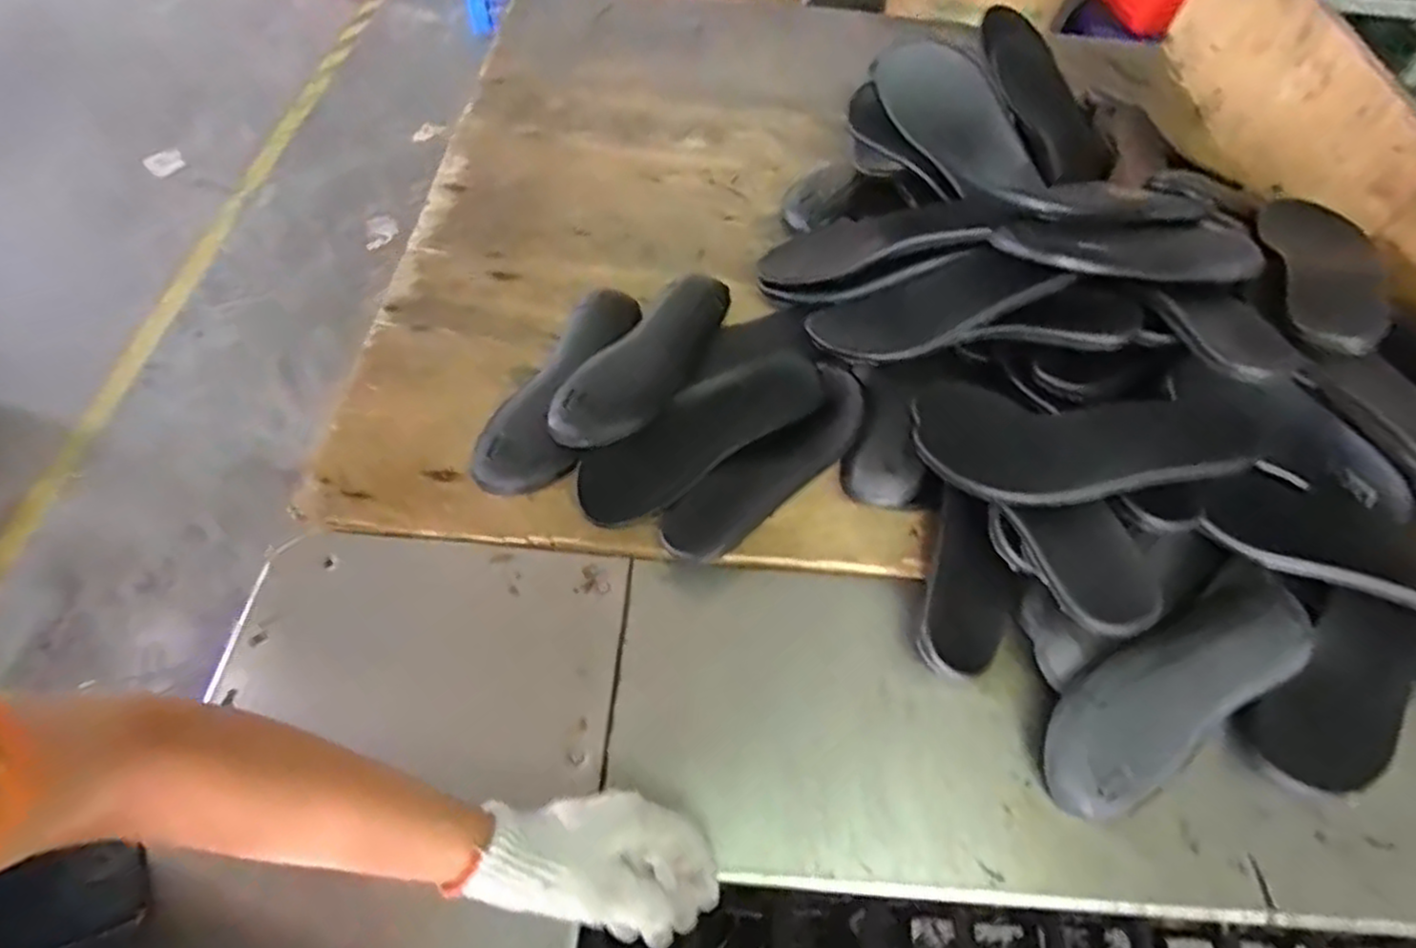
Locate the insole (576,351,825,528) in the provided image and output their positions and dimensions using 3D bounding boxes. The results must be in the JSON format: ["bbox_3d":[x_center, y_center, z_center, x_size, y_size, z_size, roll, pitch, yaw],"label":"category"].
[{"bbox_3d":[-0.004,-0.037,0.660,0.243,0.018,0.076,-32,77,-12],"label":"insole"}]

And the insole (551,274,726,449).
[{"bbox_3d":[-0.051,-0.111,0.695,0.090,0.021,0.240,32,62,15],"label":"insole"}]

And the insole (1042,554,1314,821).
[{"bbox_3d":[0.360,0.162,0.563,0.262,0.053,0.089,-29,64,-19],"label":"insole"}]

